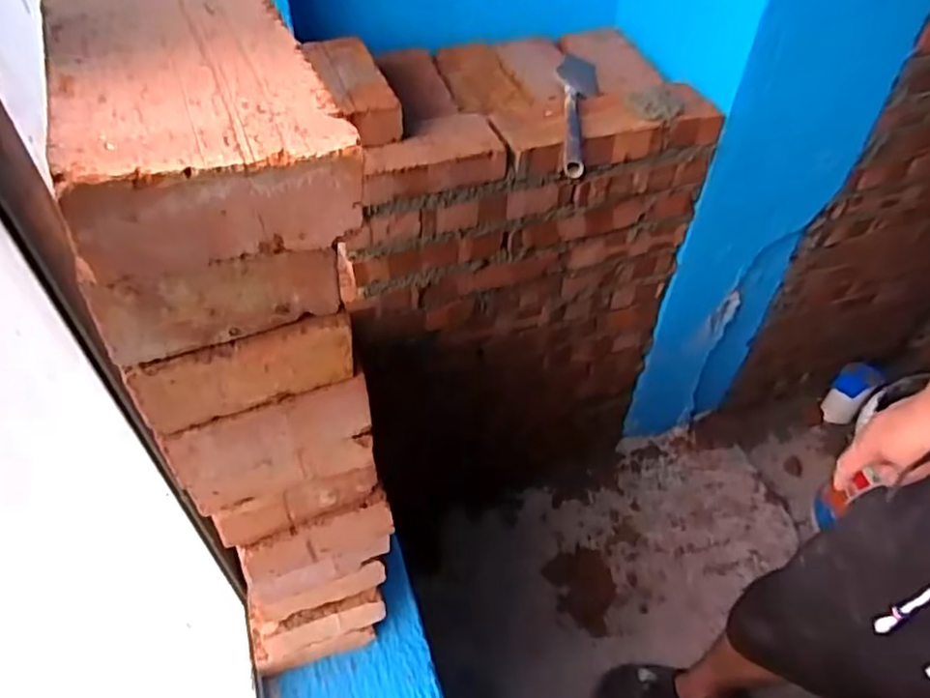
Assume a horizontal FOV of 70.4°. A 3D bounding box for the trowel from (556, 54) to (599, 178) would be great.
[{"bbox_3d":[0.159,-0.335,0.919,0.058,0.029,0.348,6,47,4],"label":"trowel"}]

